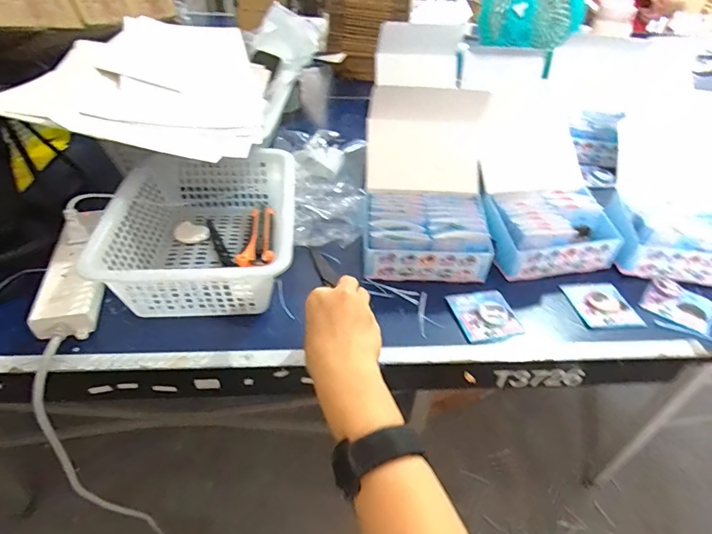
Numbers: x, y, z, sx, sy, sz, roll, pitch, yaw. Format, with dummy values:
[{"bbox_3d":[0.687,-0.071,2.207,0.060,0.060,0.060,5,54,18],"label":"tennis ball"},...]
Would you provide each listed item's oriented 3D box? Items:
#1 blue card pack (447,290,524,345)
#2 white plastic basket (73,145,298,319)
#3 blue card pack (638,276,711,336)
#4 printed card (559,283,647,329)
[{"bbox_3d":[0.146,0.050,0.485,0.067,0.009,0.070,-8,42,-13],"label":"blue card pack"},{"bbox_3d":[-0.172,-0.046,0.516,0.195,0.090,0.254,-2,41,-7],"label":"white plastic basket"},{"bbox_3d":[0.383,0.043,0.514,0.072,0.006,0.069,31,48,27],"label":"blue card pack"},{"bbox_3d":[0.289,0.044,0.511,0.069,0.005,0.073,-2,41,-7],"label":"printed card"}]

